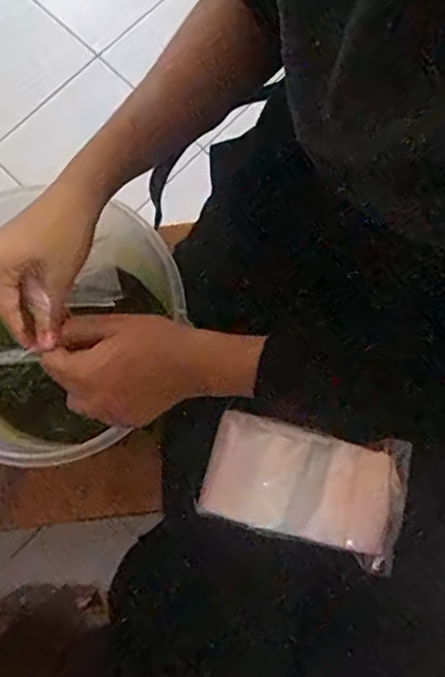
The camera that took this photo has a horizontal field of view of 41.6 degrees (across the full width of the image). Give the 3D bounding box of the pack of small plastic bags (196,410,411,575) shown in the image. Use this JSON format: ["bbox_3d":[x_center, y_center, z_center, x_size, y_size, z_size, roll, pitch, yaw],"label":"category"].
[{"bbox_3d":[0.063,0.105,0.432,0.144,0.029,0.087,18,78,4],"label":"pack of small plastic bags"}]

